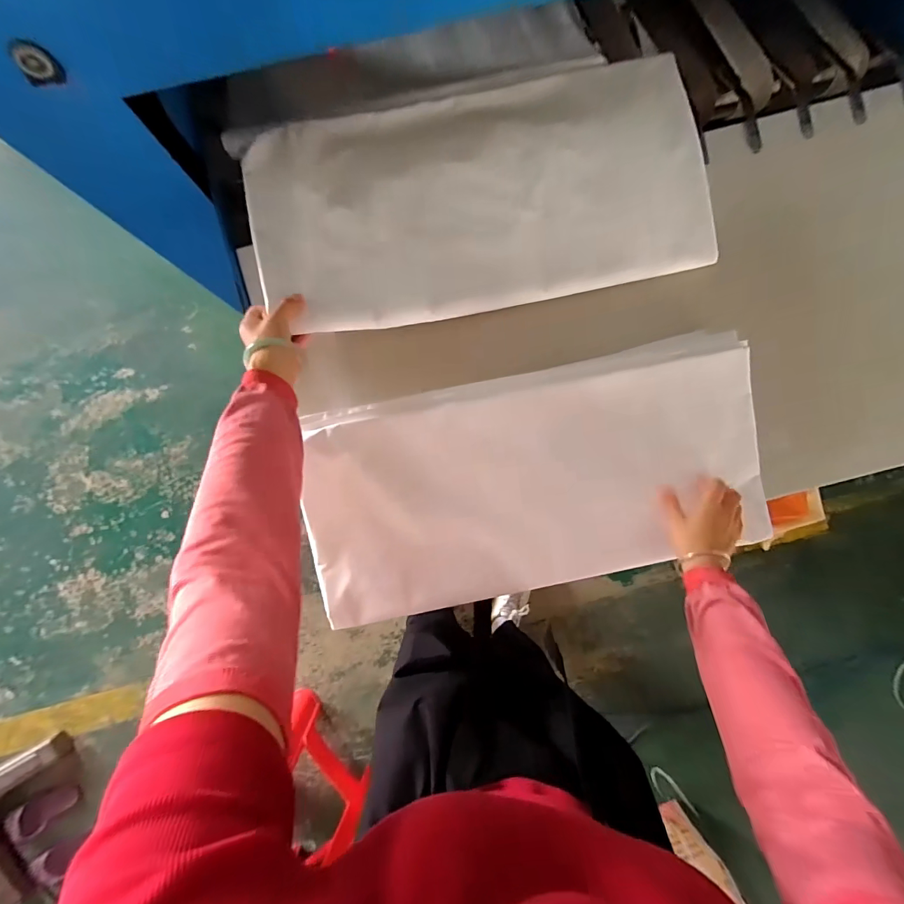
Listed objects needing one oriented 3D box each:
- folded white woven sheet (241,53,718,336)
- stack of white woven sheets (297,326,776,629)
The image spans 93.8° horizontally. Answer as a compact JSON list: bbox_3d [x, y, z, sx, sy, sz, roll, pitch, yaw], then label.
[{"bbox_3d":[0.045,-0.346,0.568,0.598,0.048,0.296,-13,89,-4],"label":"folded white woven sheet"},{"bbox_3d":[0.115,0.035,0.567,0.603,0.045,0.292,-16,90,-2],"label":"stack of white woven sheets"}]

